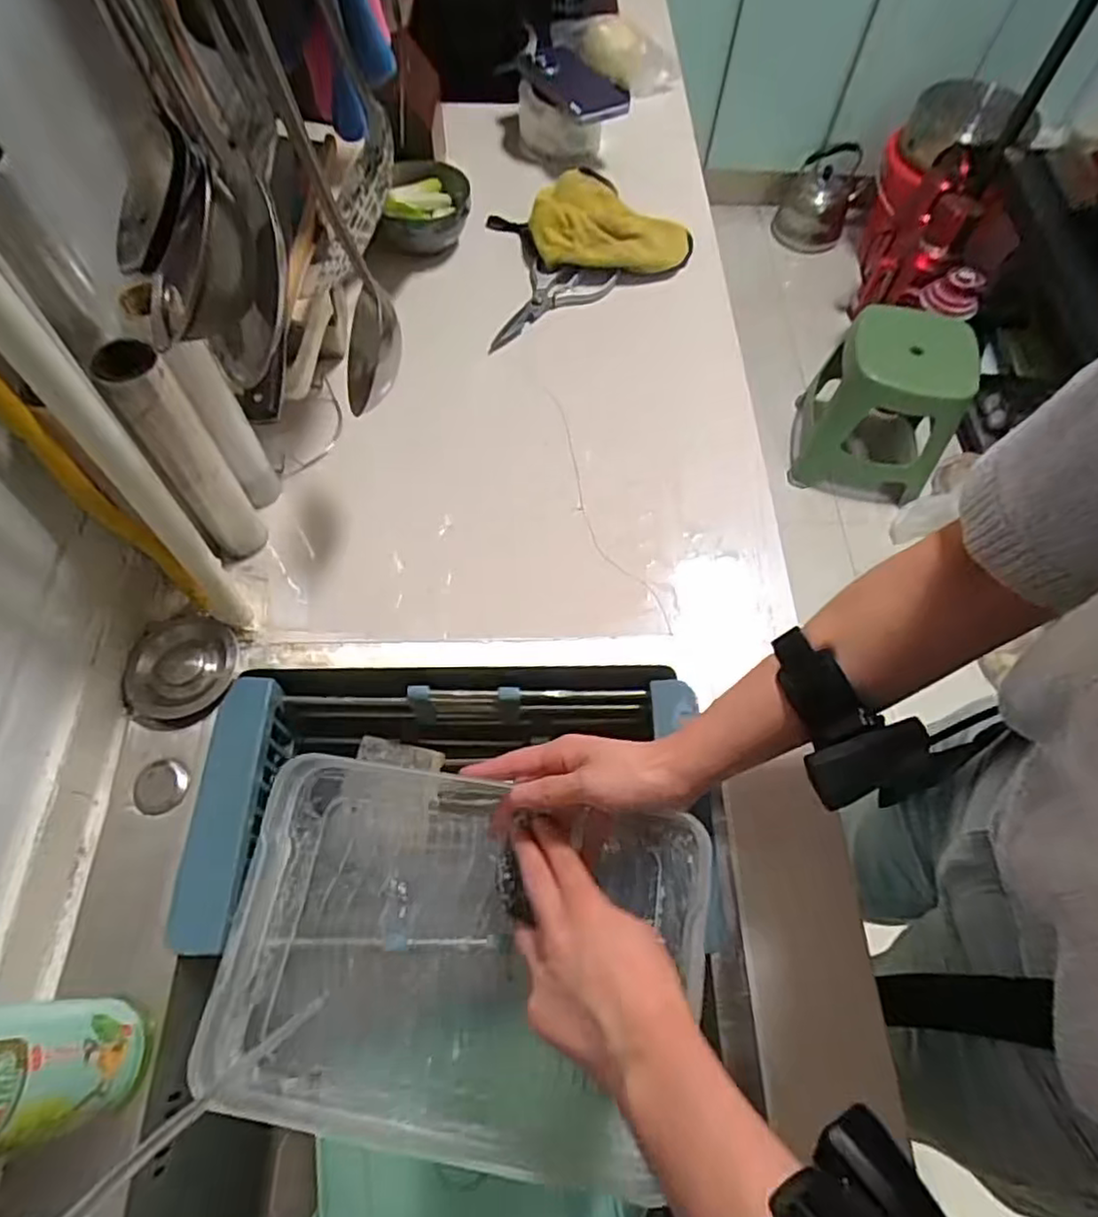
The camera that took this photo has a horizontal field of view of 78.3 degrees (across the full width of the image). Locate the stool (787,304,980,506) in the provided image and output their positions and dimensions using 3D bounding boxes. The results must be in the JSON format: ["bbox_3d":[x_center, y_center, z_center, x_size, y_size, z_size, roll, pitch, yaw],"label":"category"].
[{"bbox_3d":[0.763,-0.461,1.573,0.287,0.337,0.341,15,62,5],"label":"stool"}]

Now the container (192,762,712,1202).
[{"bbox_3d":[-0.058,0.238,0.463,0.306,0.095,0.213,10,61,3],"label":"container"}]

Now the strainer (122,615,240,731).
[{"bbox_3d":[-0.287,0.044,0.526,0.074,0.026,0.097,-4,62,-5],"label":"strainer"}]

